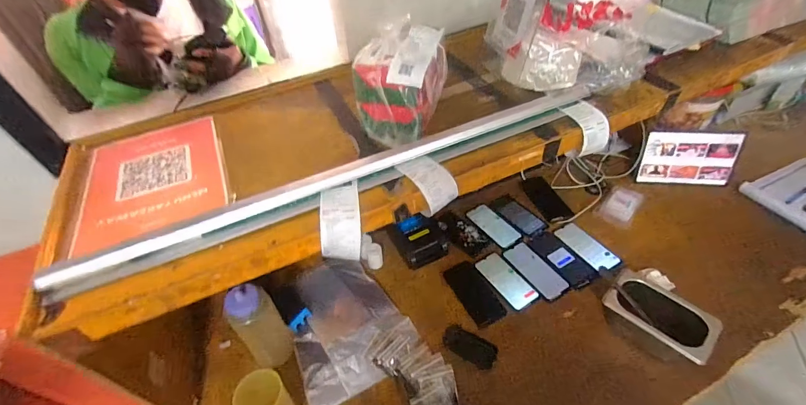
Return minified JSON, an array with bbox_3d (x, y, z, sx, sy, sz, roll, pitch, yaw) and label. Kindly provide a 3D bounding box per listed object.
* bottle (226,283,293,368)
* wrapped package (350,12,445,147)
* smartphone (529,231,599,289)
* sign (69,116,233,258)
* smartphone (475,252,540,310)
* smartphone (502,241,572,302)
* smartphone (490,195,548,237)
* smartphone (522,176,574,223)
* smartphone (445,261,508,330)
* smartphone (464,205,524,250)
[{"bbox_3d":[-0.284,0.243,0.717,0.082,0.237,0.066,-34,52,-25],"label":"bottle"},{"bbox_3d":[-0.001,-0.205,0.622,0.119,0.136,0.167,17,50,20],"label":"wrapped package"},{"bbox_3d":[0.399,0.136,0.902,0.079,0.011,0.171,-22,48,-15],"label":"smartphone"},{"bbox_3d":[-0.410,-0.044,0.596,0.203,0.012,0.269,-18,49,-17],"label":"sign"},{"bbox_3d":[0.251,0.188,0.875,0.073,0.009,0.155,-25,49,-18],"label":"smartphone"},{"bbox_3d":[0.327,0.165,0.886,0.076,0.009,0.160,-24,49,-17],"label":"smartphone"},{"bbox_3d":[0.322,0.035,1.010,0.074,0.006,0.155,-27,50,-20],"label":"smartphone"},{"bbox_3d":[0.417,-0.012,1.048,0.080,0.013,0.173,-15,47,-9],"label":"smartphone"},{"bbox_3d":[0.172,0.217,0.868,0.077,0.008,0.162,-29,55,-7],"label":"smartphone"},{"bbox_3d":[0.251,0.061,0.990,0.072,0.010,0.158,-28,50,-20],"label":"smartphone"}]

